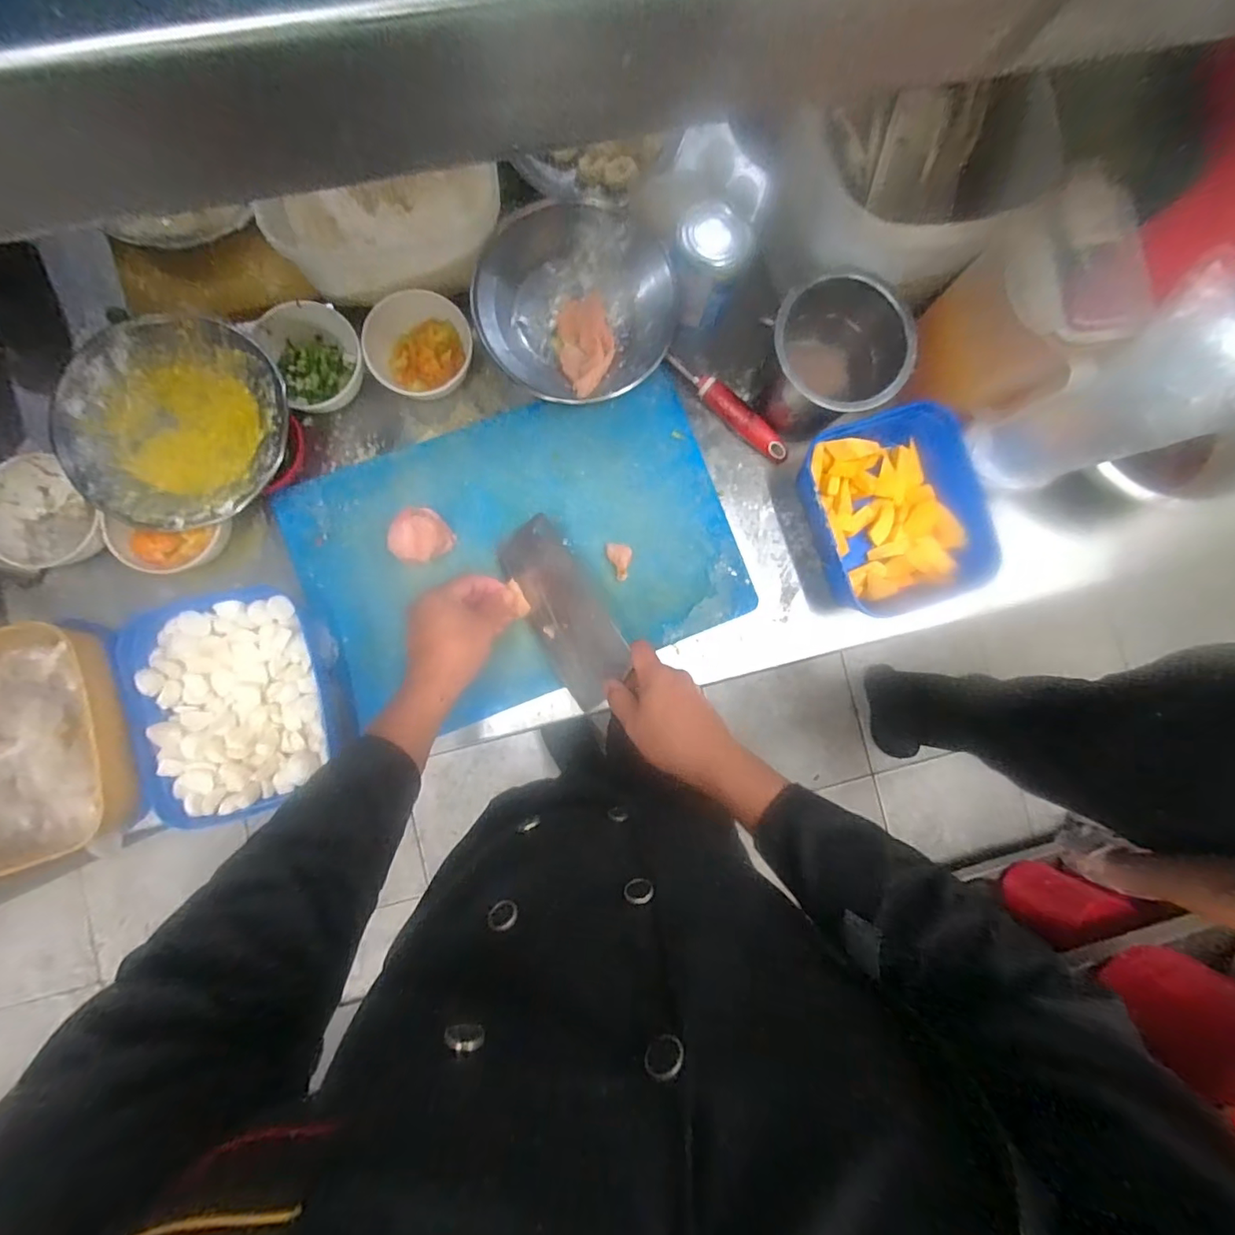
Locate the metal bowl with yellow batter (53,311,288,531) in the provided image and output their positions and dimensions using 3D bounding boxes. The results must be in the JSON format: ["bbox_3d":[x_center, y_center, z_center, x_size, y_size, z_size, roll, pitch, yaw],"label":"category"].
[{"bbox_3d":[-0.425,-0.187,0.524,0.195,0.037,0.198,0,86,-5],"label":"metal bowl with yellow batter"}]

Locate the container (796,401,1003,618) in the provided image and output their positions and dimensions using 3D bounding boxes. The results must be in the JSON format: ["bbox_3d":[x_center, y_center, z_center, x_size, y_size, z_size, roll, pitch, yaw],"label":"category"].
[{"bbox_3d":[0.298,-0.113,0.593,0.164,0.072,0.214,-20,87,-5],"label":"container"}]

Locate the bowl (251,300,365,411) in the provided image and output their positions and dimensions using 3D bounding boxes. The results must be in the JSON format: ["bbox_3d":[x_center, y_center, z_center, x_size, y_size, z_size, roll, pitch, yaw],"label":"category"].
[{"bbox_3d":[-0.317,-0.277,0.569,0.086,0.045,0.104,-26,88,-6],"label":"bowl"}]

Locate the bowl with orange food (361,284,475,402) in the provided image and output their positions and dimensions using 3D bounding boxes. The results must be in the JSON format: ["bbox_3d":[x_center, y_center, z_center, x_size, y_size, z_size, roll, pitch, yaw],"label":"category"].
[{"bbox_3d":[-0.208,-0.285,0.572,0.105,0.045,0.103,0,86,-5],"label":"bowl with orange food"}]

